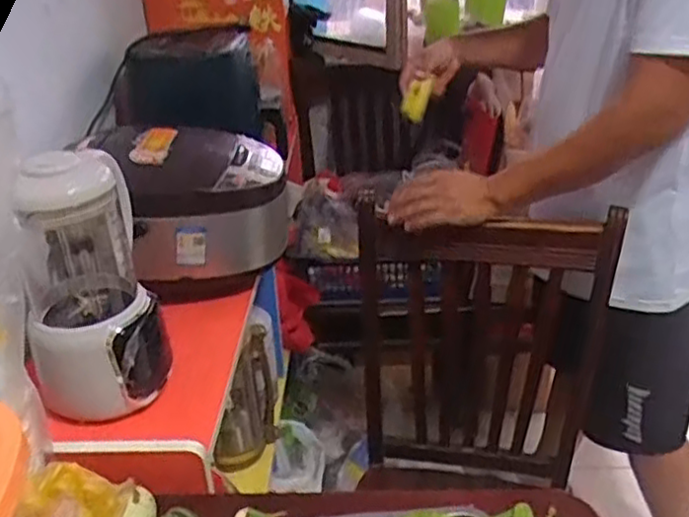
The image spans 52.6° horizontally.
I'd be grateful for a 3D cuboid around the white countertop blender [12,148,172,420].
[{"bbox_3d":[-0.319,0.026,0.863,0.150,0.312,0.165,-12,32,-17],"label":"white countertop blender"}]

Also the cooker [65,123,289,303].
[{"bbox_3d":[-0.241,-0.091,1.141,0.272,0.218,0.261,-2,30,1],"label":"cooker"}]

